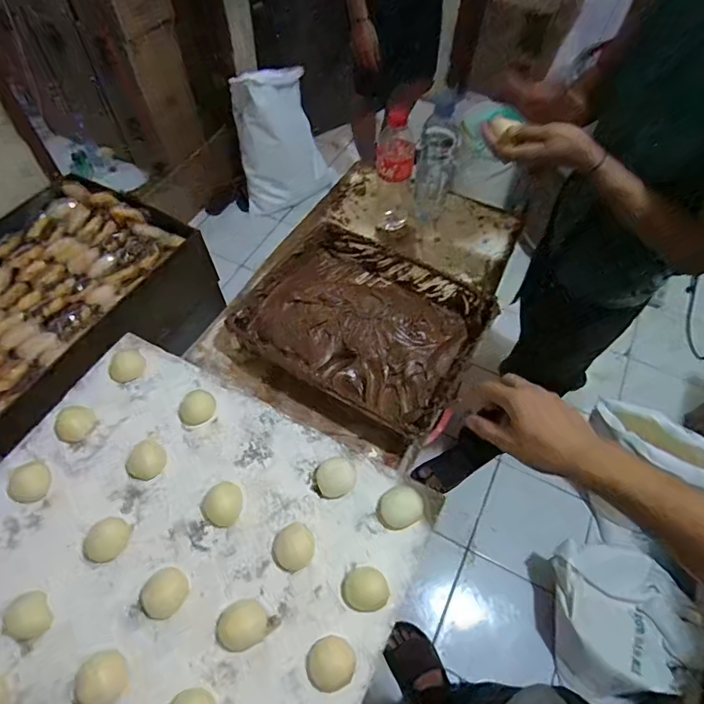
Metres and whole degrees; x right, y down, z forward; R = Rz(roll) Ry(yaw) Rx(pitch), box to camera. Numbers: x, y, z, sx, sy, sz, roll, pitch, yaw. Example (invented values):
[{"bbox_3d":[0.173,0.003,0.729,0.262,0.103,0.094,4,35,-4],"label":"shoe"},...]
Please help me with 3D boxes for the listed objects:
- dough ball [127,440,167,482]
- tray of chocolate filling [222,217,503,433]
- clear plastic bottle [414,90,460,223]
[{"bbox_3d":[-0.286,0.151,0.648,0.048,0.032,0.050,0,56,0],"label":"dough ball"},{"bbox_3d":[0.021,-0.054,0.756,0.351,0.061,0.266,27,60,17],"label":"tray of chocolate filling"},{"bbox_3d":[0.149,-0.335,0.848,0.066,0.211,0.074,8,58,4],"label":"clear plastic bottle"}]

